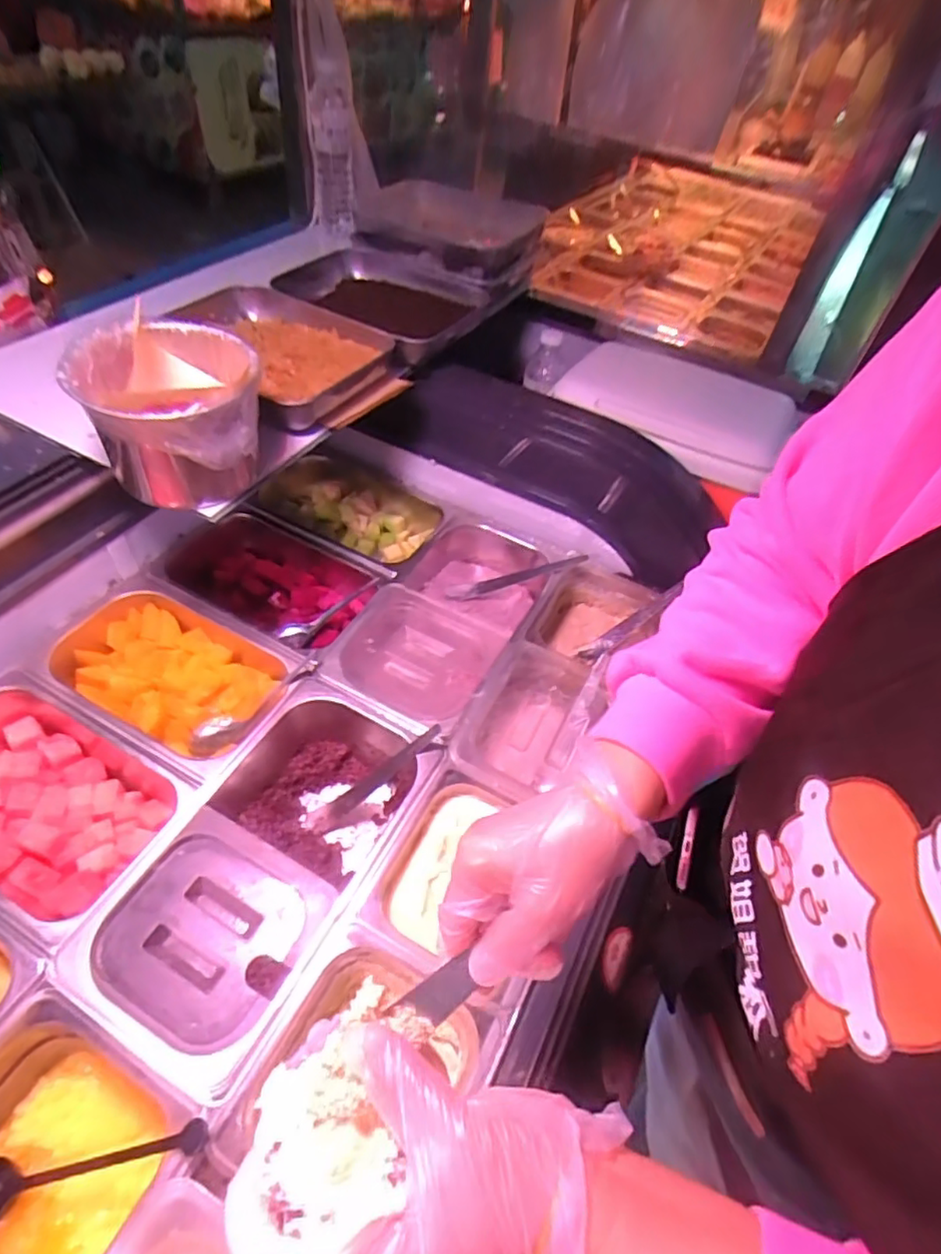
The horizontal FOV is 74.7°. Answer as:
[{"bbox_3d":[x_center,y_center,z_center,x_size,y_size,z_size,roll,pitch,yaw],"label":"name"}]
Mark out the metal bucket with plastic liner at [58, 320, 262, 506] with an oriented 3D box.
[{"bbox_3d":[-0.264,-0.184,0.560,0.149,0.121,0.140,-16,51,-18],"label":"metal bucket with plastic liner"}]

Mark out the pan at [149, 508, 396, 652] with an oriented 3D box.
[{"bbox_3d":[-0.248,-0.051,0.772,0.247,0.093,0.165,21,49,13],"label":"pan"}]

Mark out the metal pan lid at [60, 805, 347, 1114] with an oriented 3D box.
[{"bbox_3d":[-0.215,0.248,0.497,0.161,0.021,0.160,25,51,17],"label":"metal pan lid"}]

